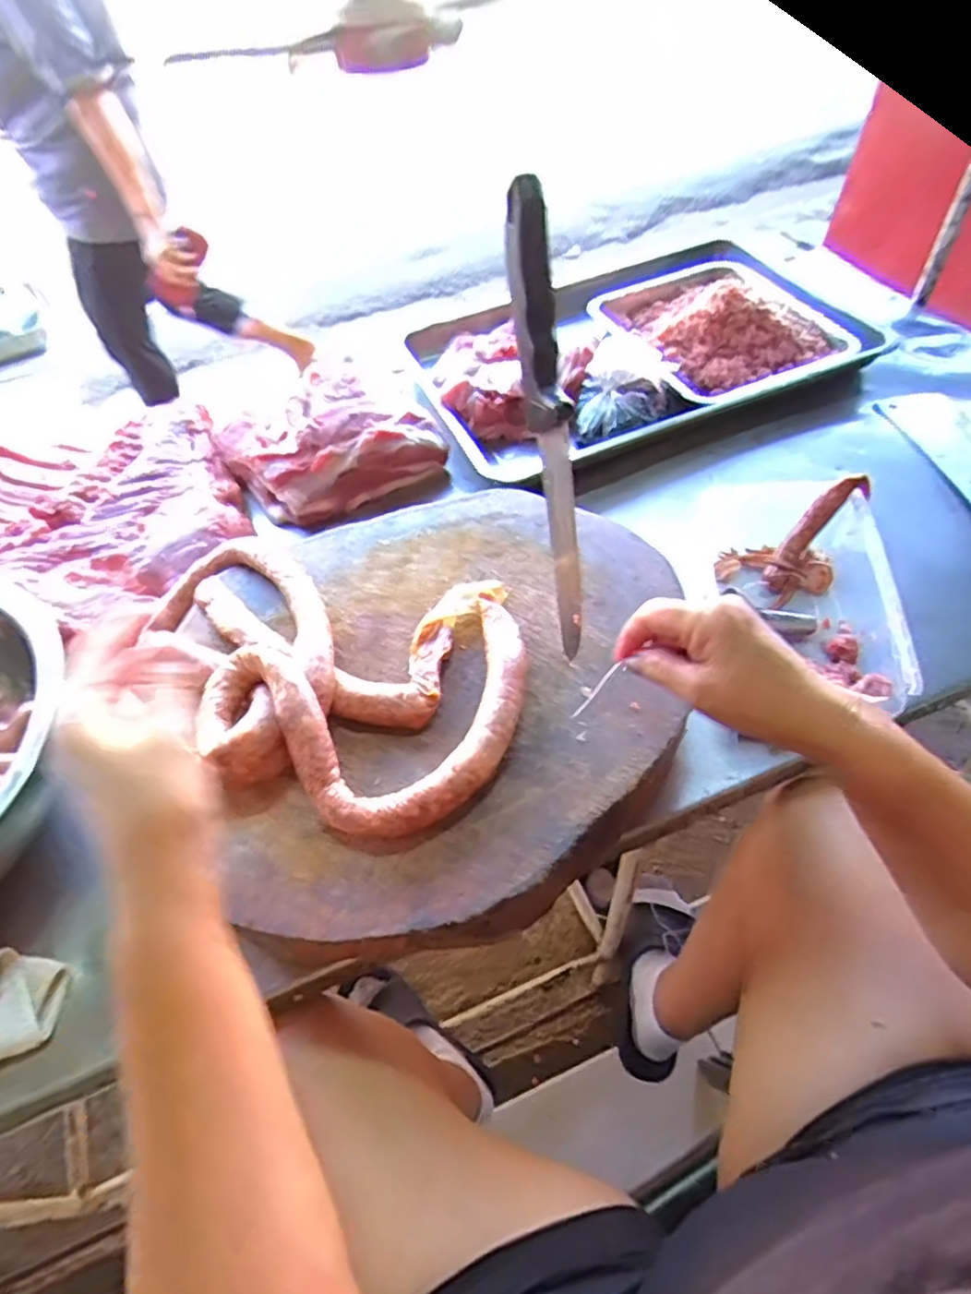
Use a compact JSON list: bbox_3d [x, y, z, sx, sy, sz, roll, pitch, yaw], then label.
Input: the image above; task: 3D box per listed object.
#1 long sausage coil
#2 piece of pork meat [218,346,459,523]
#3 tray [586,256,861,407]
[{"bbox_3d":[-0.145,0.009,0.520,0.348,0.059,0.235,9,54,13],"label":"long sausage coil"},{"bbox_3d":[-0.199,-0.265,0.836,0.244,0.088,0.207,-24,56,-13],"label":"piece of pork meat"},{"bbox_3d":[0.324,-0.463,0.938,0.276,0.059,0.333,-19,55,-10],"label":"tray"}]

